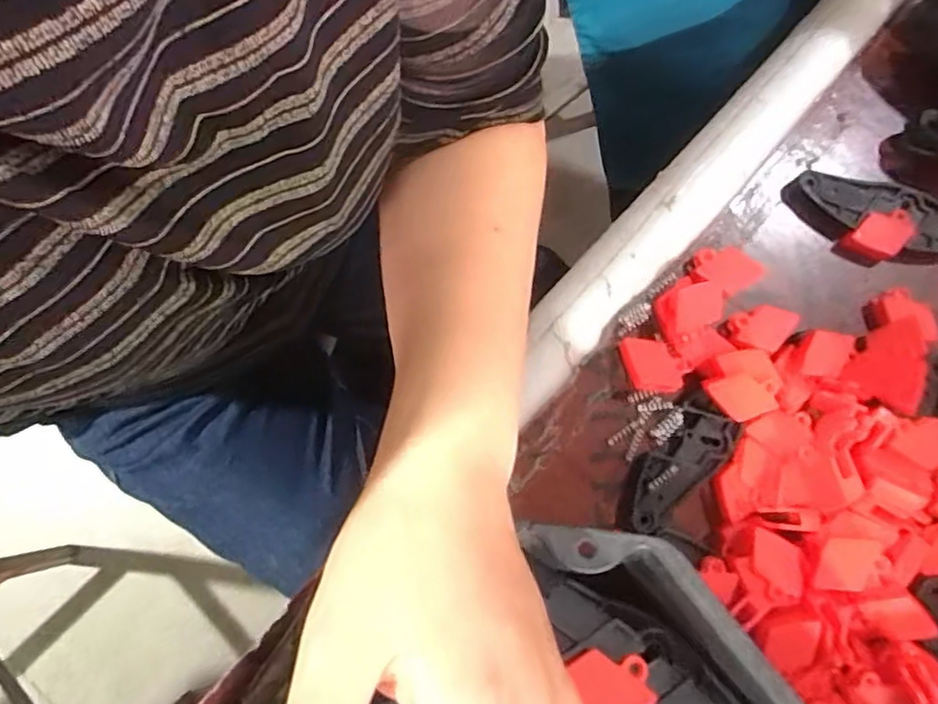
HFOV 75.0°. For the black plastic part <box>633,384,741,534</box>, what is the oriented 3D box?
[{"bbox_3d":[0.132,0.071,0.379,0.039,0.011,0.090,33,82,3],"label":"black plastic part"}]

